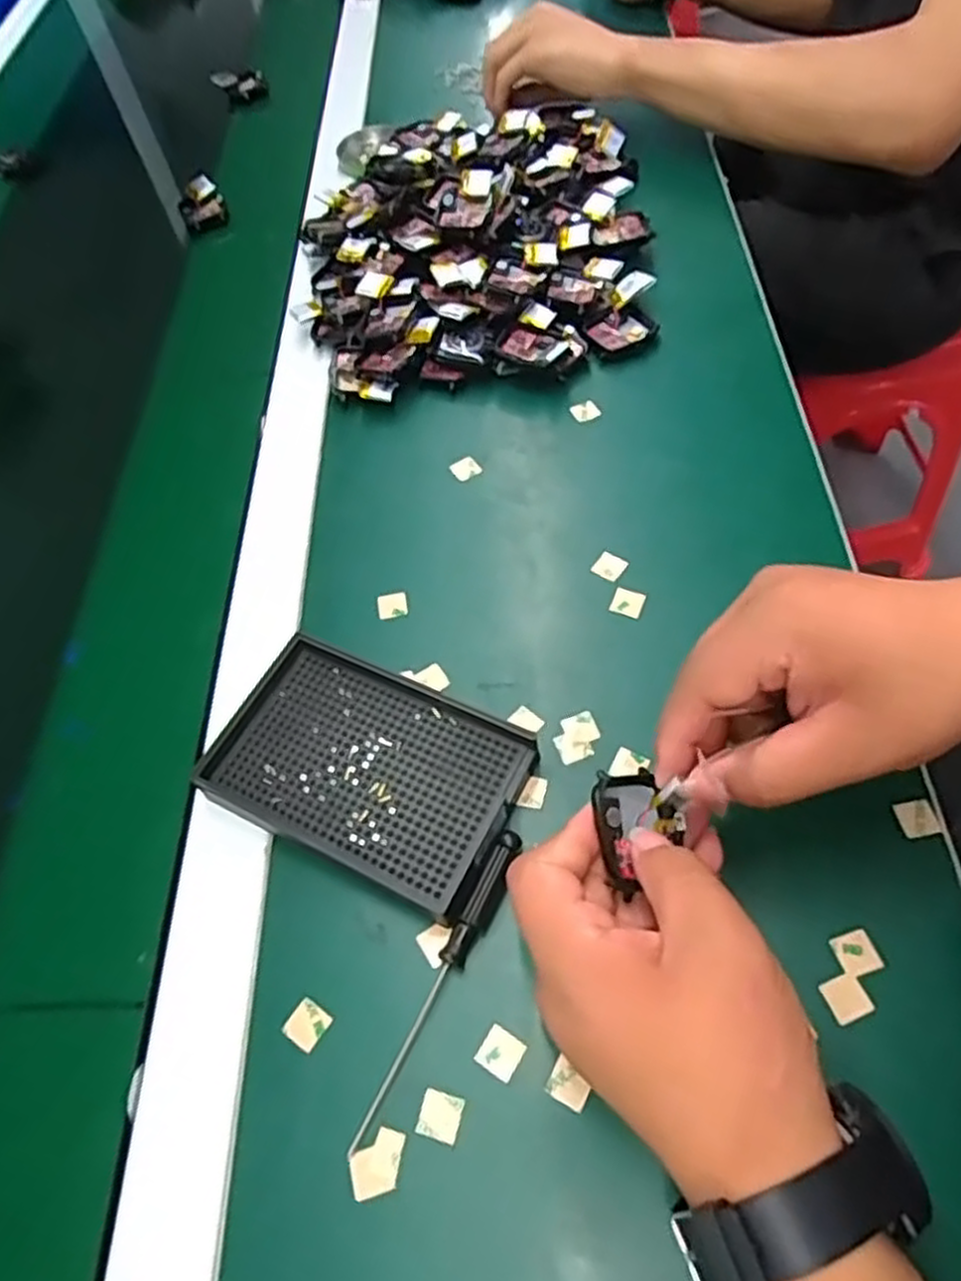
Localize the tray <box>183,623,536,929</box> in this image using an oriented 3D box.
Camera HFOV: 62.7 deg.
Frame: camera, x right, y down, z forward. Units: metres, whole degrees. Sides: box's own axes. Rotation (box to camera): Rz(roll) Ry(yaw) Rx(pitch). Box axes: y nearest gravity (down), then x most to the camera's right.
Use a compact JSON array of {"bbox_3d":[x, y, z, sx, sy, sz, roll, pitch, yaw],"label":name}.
[{"bbox_3d":[-0.053,0.059,0.370,0.140,0.022,0.090,21,61,17],"label":"tray"}]

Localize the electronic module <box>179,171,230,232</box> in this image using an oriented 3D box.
[{"bbox_3d":[-0.242,-0.379,0.680,0.039,0.022,0.051,-23,57,-7],"label":"electronic module"}]

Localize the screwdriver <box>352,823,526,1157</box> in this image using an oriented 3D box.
[{"bbox_3d":[-0.015,0.138,0.320,0.012,0.017,0.131,23,62,18],"label":"screwdriver"}]

